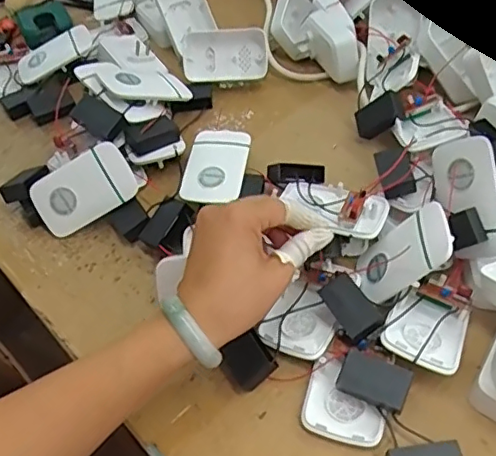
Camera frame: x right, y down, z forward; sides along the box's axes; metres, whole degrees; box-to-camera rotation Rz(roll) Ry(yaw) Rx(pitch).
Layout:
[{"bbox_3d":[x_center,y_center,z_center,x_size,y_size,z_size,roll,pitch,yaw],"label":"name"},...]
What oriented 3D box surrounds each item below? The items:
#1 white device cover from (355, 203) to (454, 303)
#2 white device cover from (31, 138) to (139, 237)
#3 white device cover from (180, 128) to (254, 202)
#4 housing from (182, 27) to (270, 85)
[{"bbox_3d":[0.121,0.022,0.449,0.010,0.092,0.060,26,40,-23],"label":"white device cover"},{"bbox_3d":[-0.156,-0.036,0.536,0.095,0.017,0.060,-30,88,8],"label":"white device cover"},{"bbox_3d":[-0.031,-0.064,0.557,0.058,0.008,0.099,7,51,6],"label":"white device cover"},{"bbox_3d":[-0.025,-0.204,0.679,0.099,0.060,0.017,2,6,4],"label":"housing"}]

